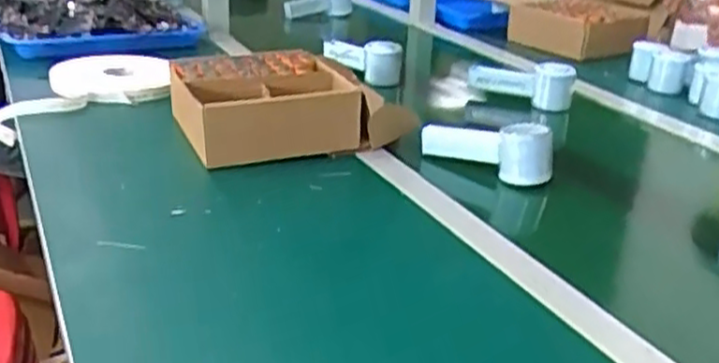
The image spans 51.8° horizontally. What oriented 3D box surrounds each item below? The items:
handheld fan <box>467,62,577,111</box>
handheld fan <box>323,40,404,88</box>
[{"bbox_3d":[0.231,-0.141,1.077,0.153,0.061,0.065,11,25,17],"label":"handheld fan"},{"bbox_3d":[0.009,-0.191,1.155,0.055,0.072,0.156,-18,31,-38],"label":"handheld fan"}]

